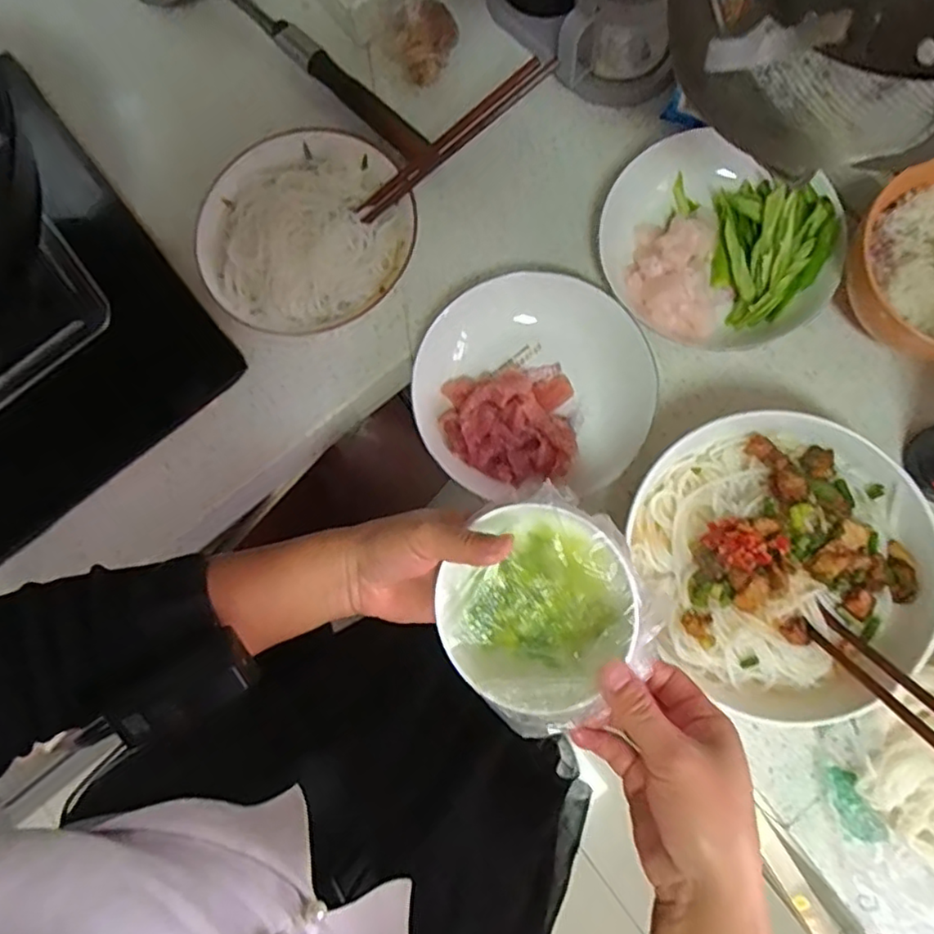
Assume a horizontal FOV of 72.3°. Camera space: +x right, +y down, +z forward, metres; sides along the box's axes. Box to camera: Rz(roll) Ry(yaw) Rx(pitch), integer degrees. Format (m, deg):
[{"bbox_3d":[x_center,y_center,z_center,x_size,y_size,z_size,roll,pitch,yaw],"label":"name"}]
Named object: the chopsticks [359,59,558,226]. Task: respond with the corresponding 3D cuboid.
[{"bbox_3d":[-0.012,-0.248,0.490,0.178,0.015,0.023,-31,69,19],"label":"chopsticks"}]

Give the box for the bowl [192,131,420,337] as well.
[{"bbox_3d":[-0.131,-0.184,0.525,0.168,0.061,0.166,0,68,-1],"label":"bowl"}]

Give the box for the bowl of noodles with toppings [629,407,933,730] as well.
[{"bbox_3d":[0.214,0.064,0.430,0.175,0.057,0.195,-13,69,-6],"label":"bowl of noodles with toppings"}]

